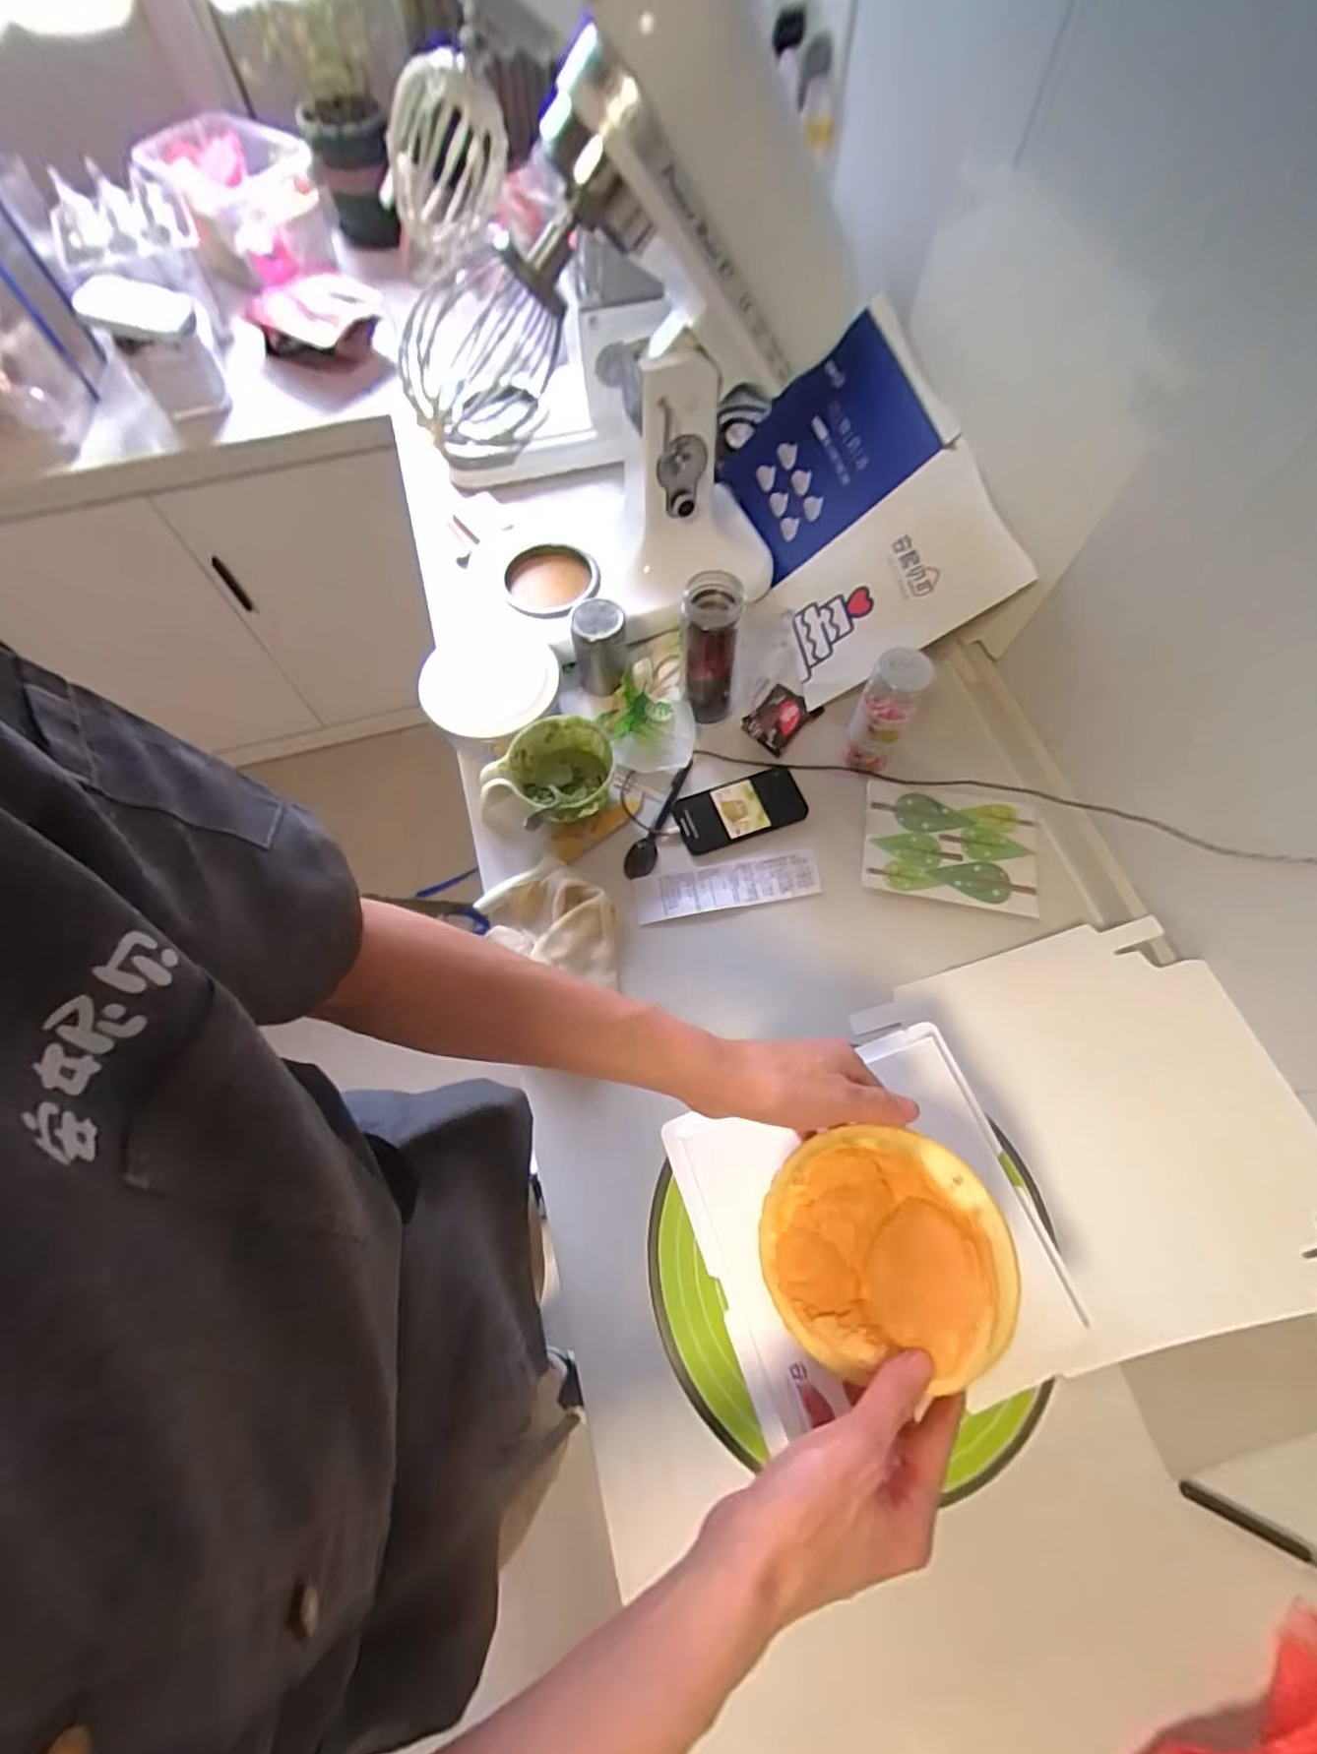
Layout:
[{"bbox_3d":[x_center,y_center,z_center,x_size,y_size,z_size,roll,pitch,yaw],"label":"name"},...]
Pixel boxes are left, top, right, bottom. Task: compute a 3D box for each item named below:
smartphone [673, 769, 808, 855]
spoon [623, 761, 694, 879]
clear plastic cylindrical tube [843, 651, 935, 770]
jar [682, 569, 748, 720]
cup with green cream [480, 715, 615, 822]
[{"bbox_3d":[0.095,-0.077,0.769,0.150,0.006,0.074,-17,67,-6],"label":"smartphone"},{"bbox_3d":[-0.001,-0.067,0.769,0.031,0.011,0.156,19,68,9],"label":"spoon"},{"bbox_3d":[0.246,-0.175,0.726,0.055,0.157,0.049,21,69,10],"label":"clear plastic cylindrical tube"},{"bbox_3d":[0.059,-0.254,0.763,0.058,0.202,0.068,1,67,2],"label":"jar"},{"bbox_3d":[-0.111,-0.116,0.754,0.130,0.070,0.121,-1,67,1],"label":"cup with green cream"}]

